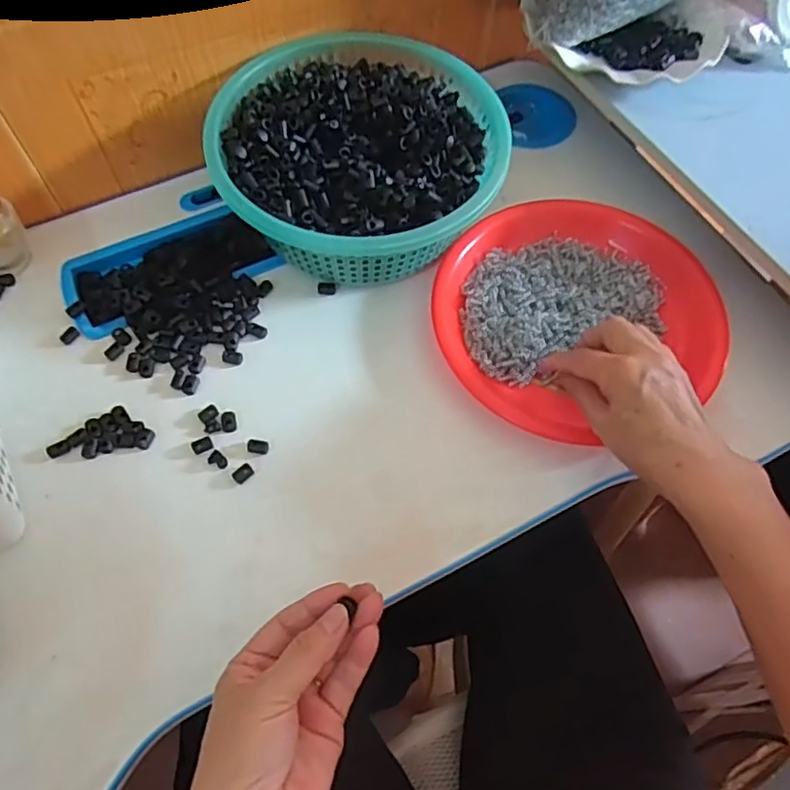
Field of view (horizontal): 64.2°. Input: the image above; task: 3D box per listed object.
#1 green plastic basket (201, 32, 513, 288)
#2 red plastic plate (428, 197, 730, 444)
[{"bbox_3d":[-0.031,-0.202,0.540,0.228,0.081,0.228,0,62,-1],"label":"green plastic basket"},{"bbox_3d":[0.145,-0.075,0.524,0.226,0.021,0.219,0,62,-1],"label":"red plastic plate"}]

